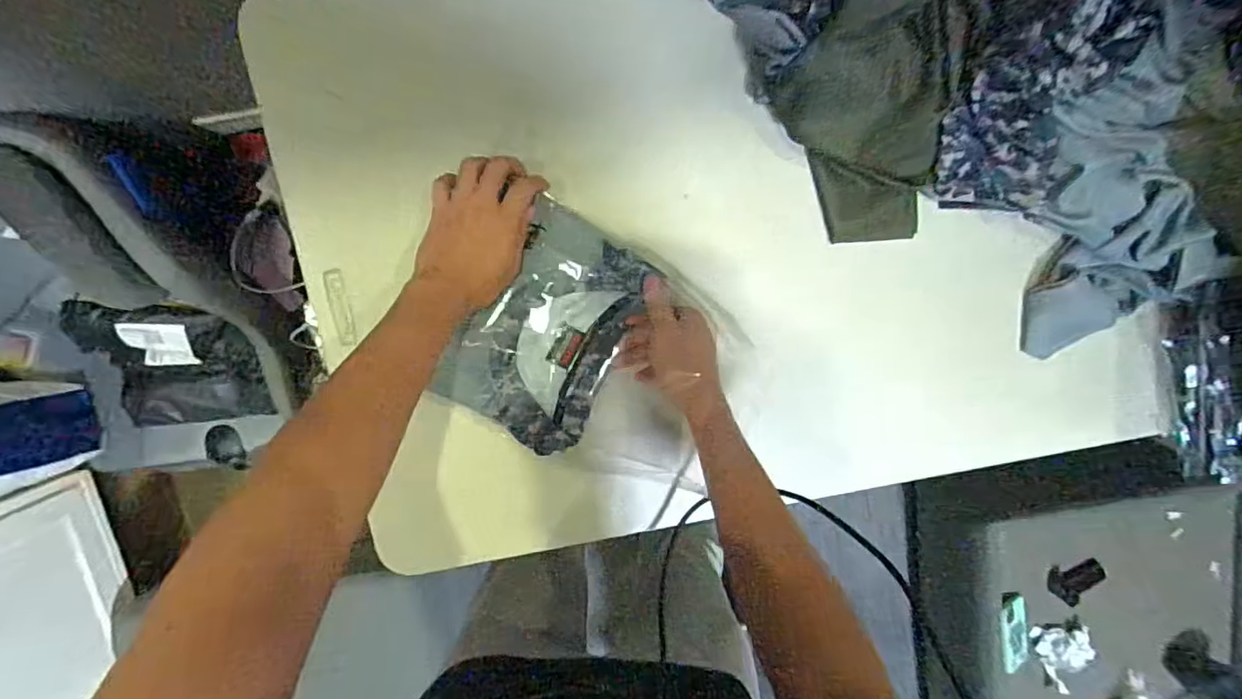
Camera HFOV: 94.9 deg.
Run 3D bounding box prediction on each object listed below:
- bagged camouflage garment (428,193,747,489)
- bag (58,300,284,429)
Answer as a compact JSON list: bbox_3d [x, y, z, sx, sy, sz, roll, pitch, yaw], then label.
[{"bbox_3d":[-0.013,0.014,0.571,0.269,0.037,0.217,31,96,-8],"label":"bagged camouflage garment"},{"bbox_3d":[-0.810,0.027,1.049,0.266,0.120,0.240,-3,99,-3],"label":"bag"}]

